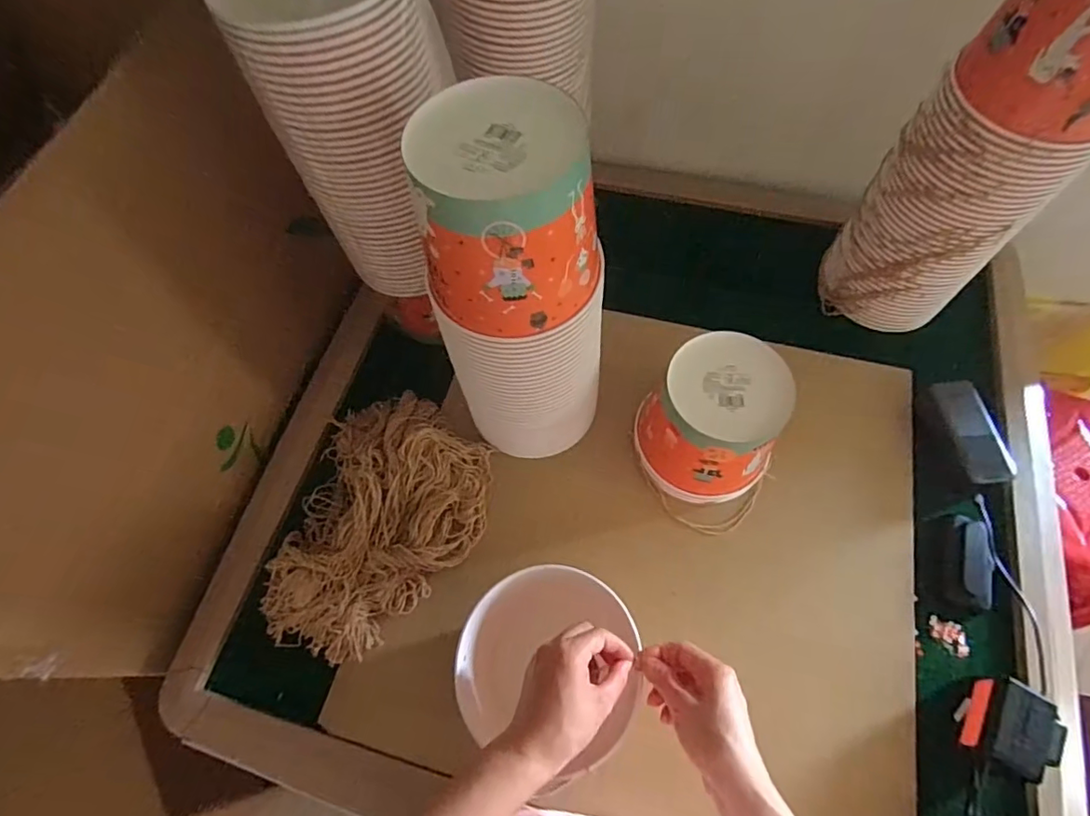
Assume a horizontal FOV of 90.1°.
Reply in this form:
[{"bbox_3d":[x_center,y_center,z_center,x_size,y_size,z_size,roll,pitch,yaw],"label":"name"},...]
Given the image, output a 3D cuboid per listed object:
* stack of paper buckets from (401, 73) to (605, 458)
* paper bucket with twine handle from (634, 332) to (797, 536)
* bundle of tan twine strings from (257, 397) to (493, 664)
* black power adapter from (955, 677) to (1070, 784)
[{"bbox_3d":[-0.024,-0.089,0.526,0.137,0.365,0.136,-39,69,-16],"label":"stack of paper buckets"},{"bbox_3d":[0.191,0.028,0.610,0.143,0.156,0.170,-31,67,-12],"label":"paper bucket with twine handle"},{"bbox_3d":[-0.187,0.128,0.638,0.215,0.049,0.308,11,65,7],"label":"bundle of tan twine strings"},{"bbox_3d":[0.442,0.307,0.519,0.060,0.063,0.073,27,68,14],"label":"black power adapter"}]

